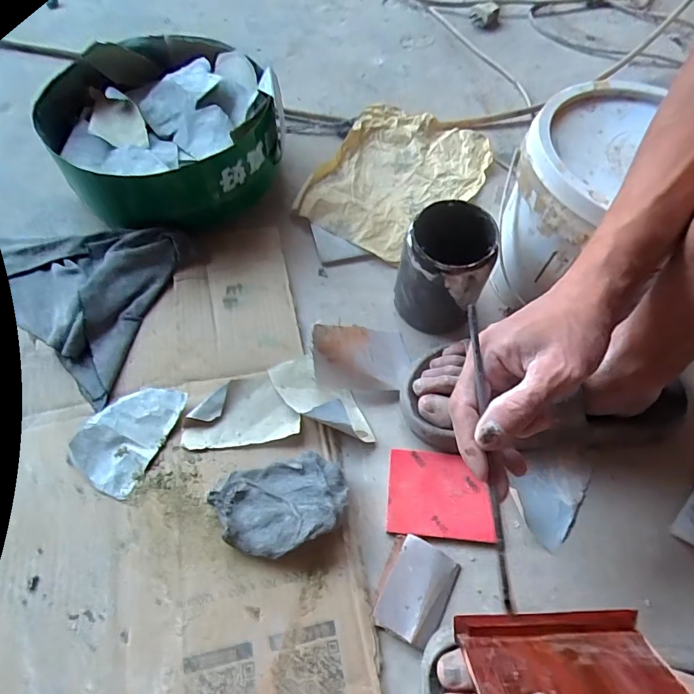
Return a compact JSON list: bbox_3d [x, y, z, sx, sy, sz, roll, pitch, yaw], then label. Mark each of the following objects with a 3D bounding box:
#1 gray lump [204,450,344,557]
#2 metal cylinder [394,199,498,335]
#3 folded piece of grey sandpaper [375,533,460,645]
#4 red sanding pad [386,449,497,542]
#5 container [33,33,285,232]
[{"bbox_3d":[-0.055,0.135,0.388,0.109,0.028,0.074,-13,64,-10],"label":"gray lump"},{"bbox_3d":[0.095,-0.080,0.458,0.083,0.117,0.086,15,62,4],"label":"metal cylinder"},{"bbox_3d":[0.057,0.201,0.373,0.058,0.007,0.071,24,63,9],"label":"folded piece of grey sandpaper"},{"bbox_3d":[0.084,0.135,0.412,0.093,0.009,0.073,6,62,-1],"label":"red sanding pad"},{"bbox_3d":[-0.228,-0.273,0.564,0.272,0.091,0.251,2,62,-3],"label":"container"}]

